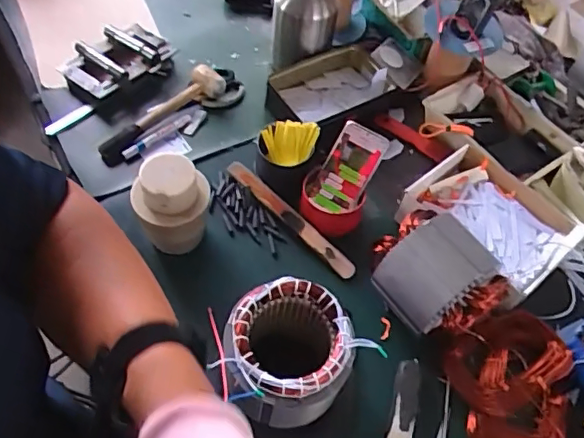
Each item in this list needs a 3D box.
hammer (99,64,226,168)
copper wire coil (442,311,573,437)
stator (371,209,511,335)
[{"bbox_3d":[-0.239,-0.194,1.009,0.266,0.039,0.069,-39,67,-24],"label":"hammer"},{"bbox_3d":[0.315,0.225,0.766,0.167,0.050,0.201,-14,59,-12],"label":"copper wire coil"},{"bbox_3d":[0.198,0.084,0.792,0.138,0.145,0.173,-33,65,-22],"label":"stator"}]

